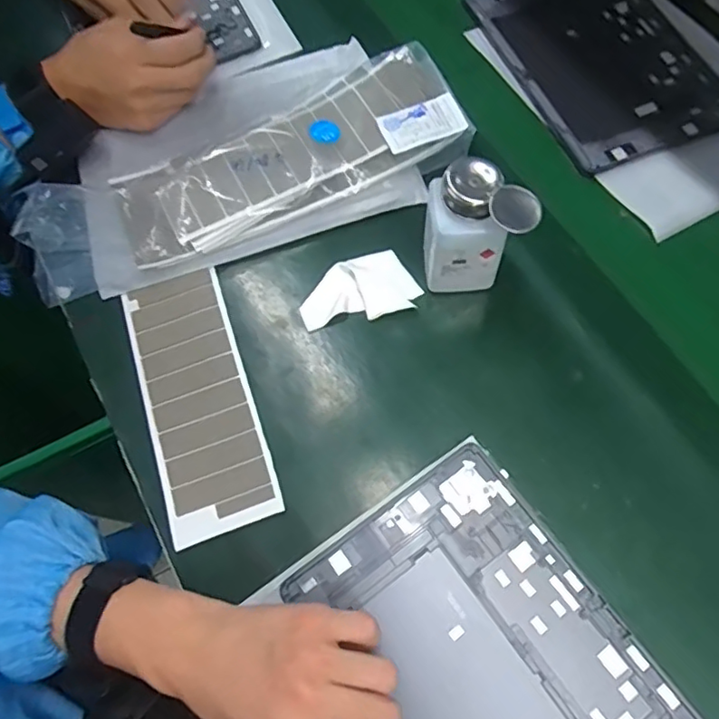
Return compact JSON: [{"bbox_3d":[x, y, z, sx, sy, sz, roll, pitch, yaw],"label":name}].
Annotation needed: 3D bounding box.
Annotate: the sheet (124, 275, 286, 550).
[{"bbox_3d":[-0.124,0.029,0.445,0.076,0.005,0.207,-19,70,-3],"label":"sheet"}]

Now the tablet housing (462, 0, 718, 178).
[{"bbox_3d":[0.232,-0.295,0.563,0.176,0.012,0.249,-21,67,-7],"label":"tablet housing"}]

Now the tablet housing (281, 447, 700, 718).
[{"bbox_3d":[0.088,0.199,0.360,0.163,0.013,0.253,-34,69,-12],"label":"tablet housing"}]

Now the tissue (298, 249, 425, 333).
[{"bbox_3d":[-0.002,-0.055,0.468,0.093,0.010,0.053,-16,67,-5],"label":"tissue"}]

